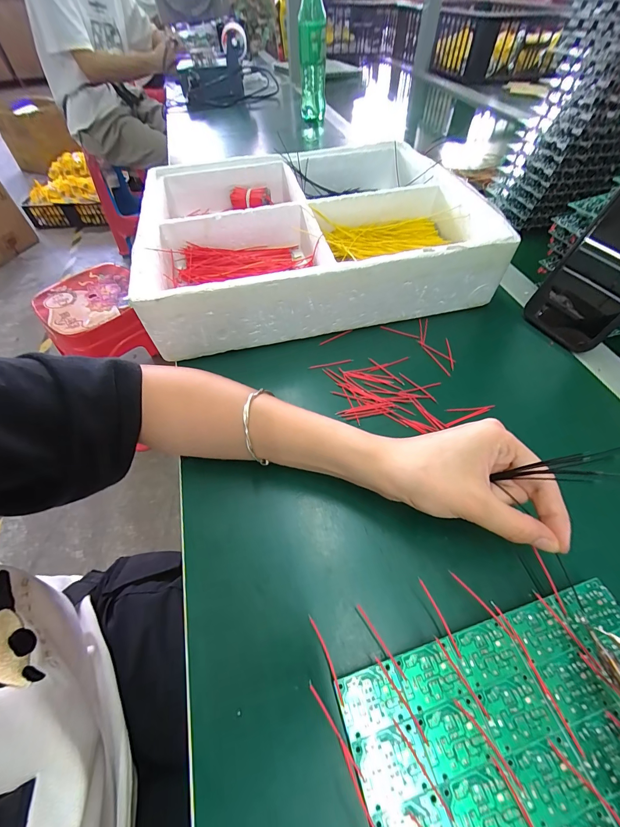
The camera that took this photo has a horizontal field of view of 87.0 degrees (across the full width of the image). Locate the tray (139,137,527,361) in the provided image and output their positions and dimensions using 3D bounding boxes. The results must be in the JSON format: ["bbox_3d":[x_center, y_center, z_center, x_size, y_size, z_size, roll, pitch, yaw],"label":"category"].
[{"bbox_3d":[-0.002,-0.233,0.413,0.368,0.077,0.323,-9,55,-4],"label":"tray"}]

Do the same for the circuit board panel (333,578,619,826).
[{"bbox_3d":[0.110,0.165,0.164,0.169,0.004,0.101,-15,55,-8],"label":"circuit board panel"}]

